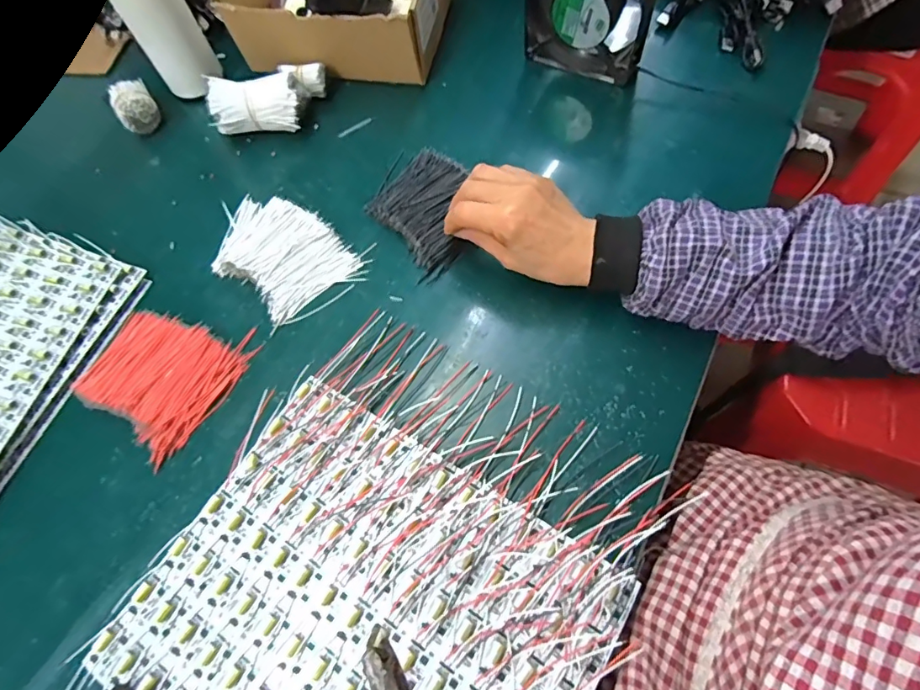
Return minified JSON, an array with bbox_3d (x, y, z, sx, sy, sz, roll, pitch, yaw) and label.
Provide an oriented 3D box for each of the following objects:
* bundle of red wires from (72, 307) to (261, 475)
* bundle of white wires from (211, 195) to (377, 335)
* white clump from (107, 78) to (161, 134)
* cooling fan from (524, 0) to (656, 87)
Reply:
[{"bbox_3d":[-0.254,0.017,0.413,0.123,0.018,0.113,30,71,16],"label":"bundle of red wires"},{"bbox_3d":[-0.169,-0.085,0.455,0.152,0.014,0.102,28,71,16],"label":"bundle of white wires"},{"bbox_3d":[-0.359,-0.263,0.542,0.040,0.034,0.048,-33,67,-11],"label":"white clump"},{"bbox_3d":[0.125,-0.331,0.489,0.127,0.130,0.039,29,70,17],"label":"cooling fan"}]

